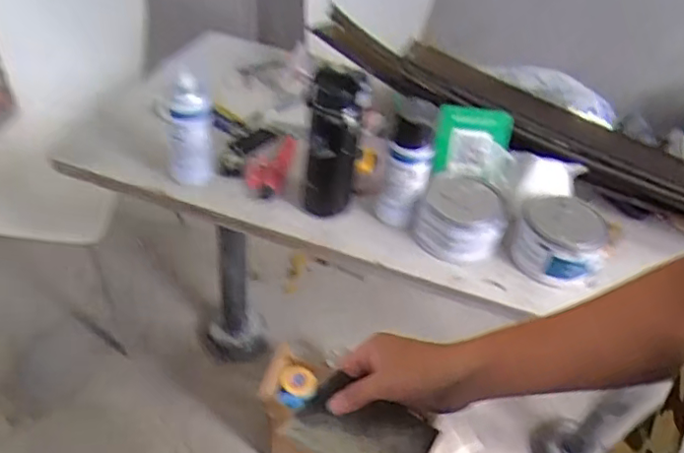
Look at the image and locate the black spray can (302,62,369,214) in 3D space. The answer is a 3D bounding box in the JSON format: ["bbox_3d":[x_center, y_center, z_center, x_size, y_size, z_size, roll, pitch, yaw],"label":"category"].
[{"bbox_3d":[-0.017,-0.120,0.900,0.081,0.232,0.070,2,43,-7],"label":"black spray can"}]

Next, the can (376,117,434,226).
[{"bbox_3d":[0.100,-0.078,0.920,0.065,0.181,0.069,5,42,-4],"label":"can"}]

